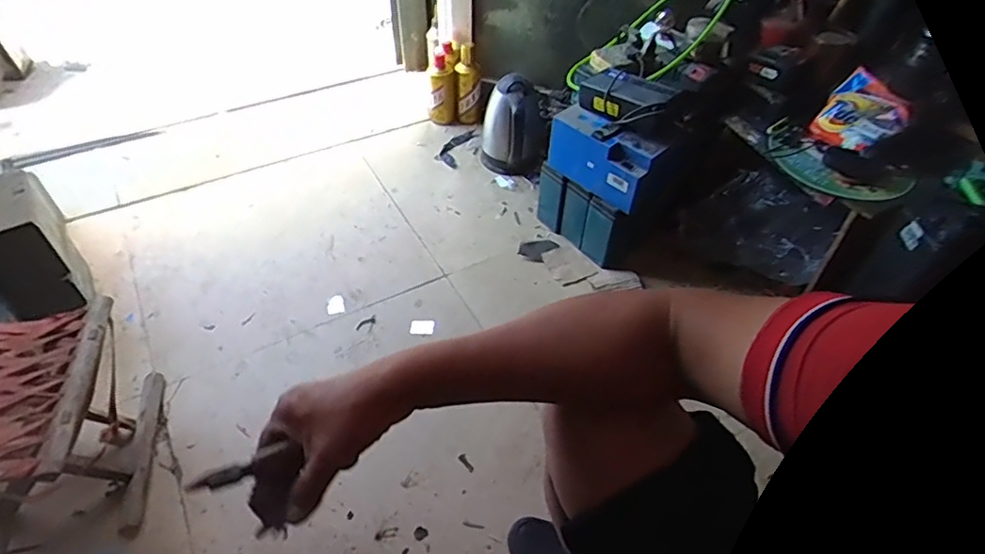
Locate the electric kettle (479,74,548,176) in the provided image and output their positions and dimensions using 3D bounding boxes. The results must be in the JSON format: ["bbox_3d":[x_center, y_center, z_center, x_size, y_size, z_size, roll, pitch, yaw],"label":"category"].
[{"bbox_3d":[0.057,-0.413,1.533,0.175,0.237,0.197,3,47,0],"label":"electric kettle"}]

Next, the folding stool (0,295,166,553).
[{"bbox_3d":[-0.695,0.236,0.901,0.228,0.246,0.286,-7,48,-9],"label":"folding stool"}]

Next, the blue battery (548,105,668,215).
[{"bbox_3d":[0.223,-0.246,1.165,0.234,0.127,0.084,34,54,25],"label":"blue battery"}]

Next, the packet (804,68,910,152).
[{"bbox_3d":[0.701,-0.308,1.111,0.028,0.138,0.150,-4,53,-42],"label":"packet"}]

